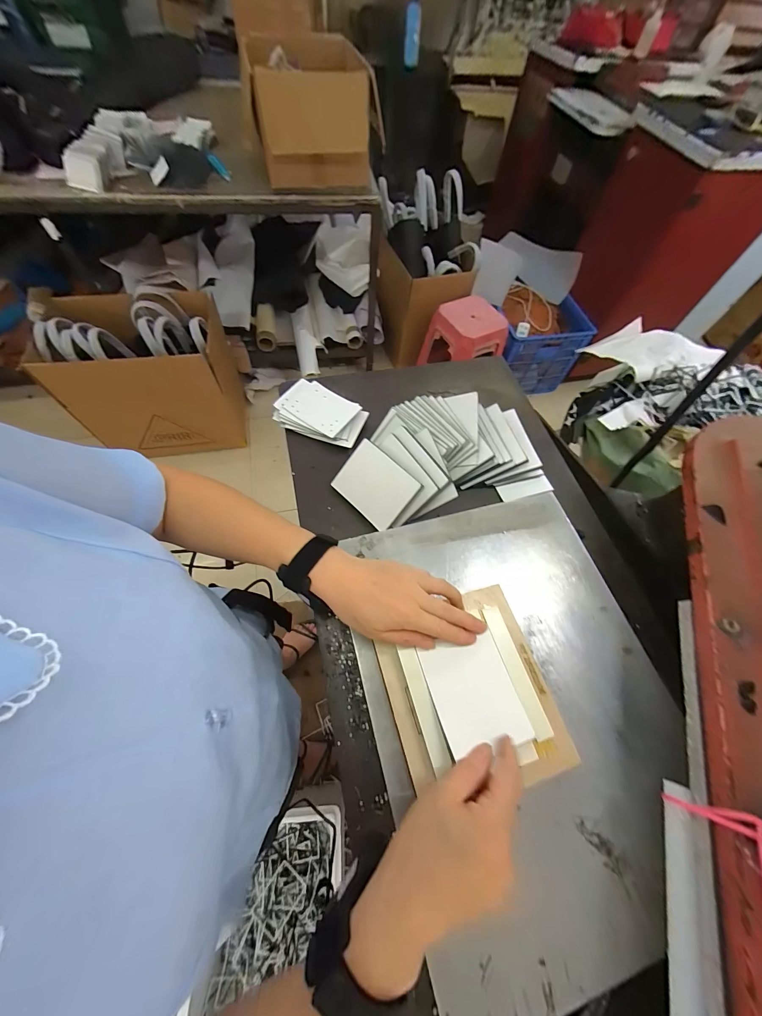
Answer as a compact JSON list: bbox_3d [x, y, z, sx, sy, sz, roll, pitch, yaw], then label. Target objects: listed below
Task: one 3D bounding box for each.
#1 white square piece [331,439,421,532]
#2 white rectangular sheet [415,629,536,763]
[{"bbox_3d":[-0.010,-0.032,0.455,0.106,0.004,0.081,41,100,20],"label":"white square piece"},{"bbox_3d":[0.092,0.182,0.326,0.081,0.010,0.096,-14,65,-11],"label":"white rectangular sheet"}]

